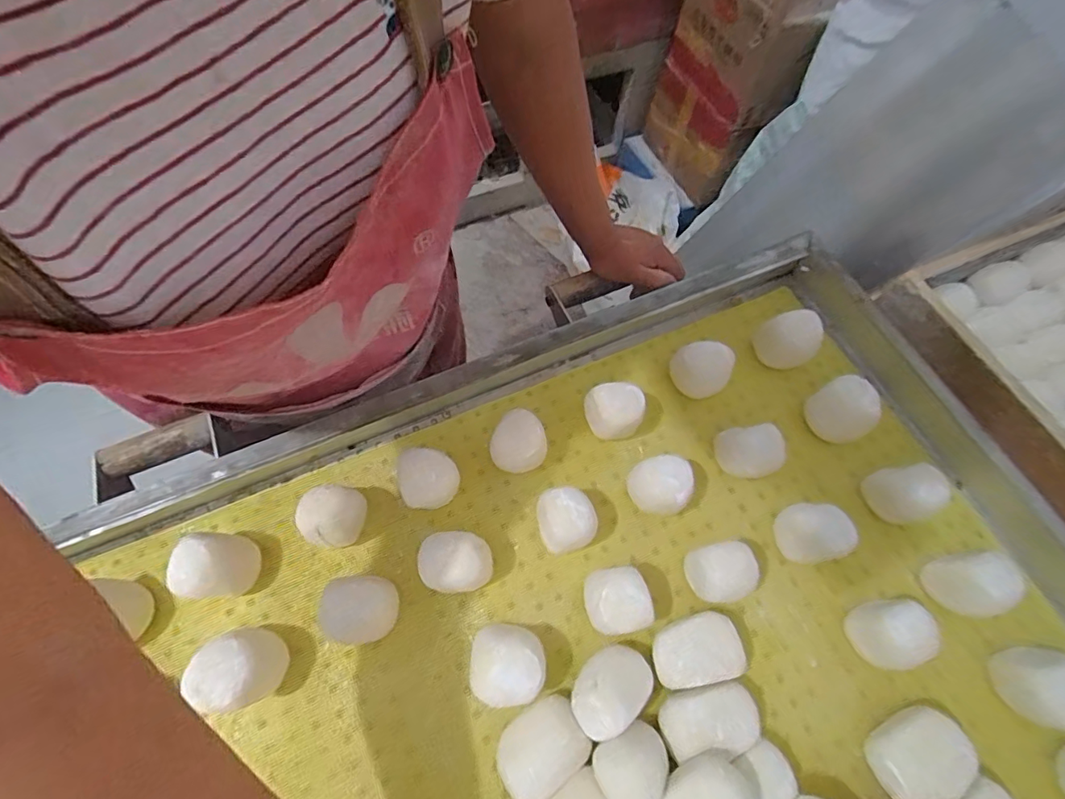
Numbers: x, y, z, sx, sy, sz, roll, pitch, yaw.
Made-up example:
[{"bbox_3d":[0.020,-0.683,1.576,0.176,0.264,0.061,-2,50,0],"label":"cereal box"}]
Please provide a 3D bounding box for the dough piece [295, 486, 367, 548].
[{"bbox_3d":[-0.179,0.108,0.442,0.050,0.067,0.048,1,66,-2],"label":"dough piece"}]

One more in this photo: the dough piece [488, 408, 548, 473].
[{"bbox_3d":[-0.015,0.047,0.482,0.052,0.054,0.056,0,68,0],"label":"dough piece"}]

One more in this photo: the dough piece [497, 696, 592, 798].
[{"bbox_3d":[0.006,0.275,0.385,0.068,0.036,0.053,-28,70,-14],"label":"dough piece"}]

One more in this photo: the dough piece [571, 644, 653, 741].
[{"bbox_3d":[0.062,0.235,0.397,0.068,0.054,0.048,-36,72,-13],"label":"dough piece"}]

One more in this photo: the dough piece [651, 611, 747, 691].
[{"bbox_3d":[0.139,0.211,0.414,0.078,0.044,0.051,-9,67,-6],"label":"dough piece"}]

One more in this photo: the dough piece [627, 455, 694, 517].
[{"bbox_3d":[0.124,0.083,0.465,0.054,0.057,0.055,1,66,-2],"label":"dough piece"}]

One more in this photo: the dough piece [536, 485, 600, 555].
[{"bbox_3d":[0.030,0.111,0.451,0.053,0.061,0.056,0,68,0],"label":"dough piece"}]

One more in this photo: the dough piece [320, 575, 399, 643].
[{"bbox_3d":[-0.145,0.179,0.420,0.062,0.049,0.056,-4,66,-4],"label":"dough piece"}]

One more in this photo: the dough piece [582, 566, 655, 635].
[{"bbox_3d":[0.071,0.174,0.422,0.048,0.063,0.050,-11,68,-4],"label":"dough piece"}]

